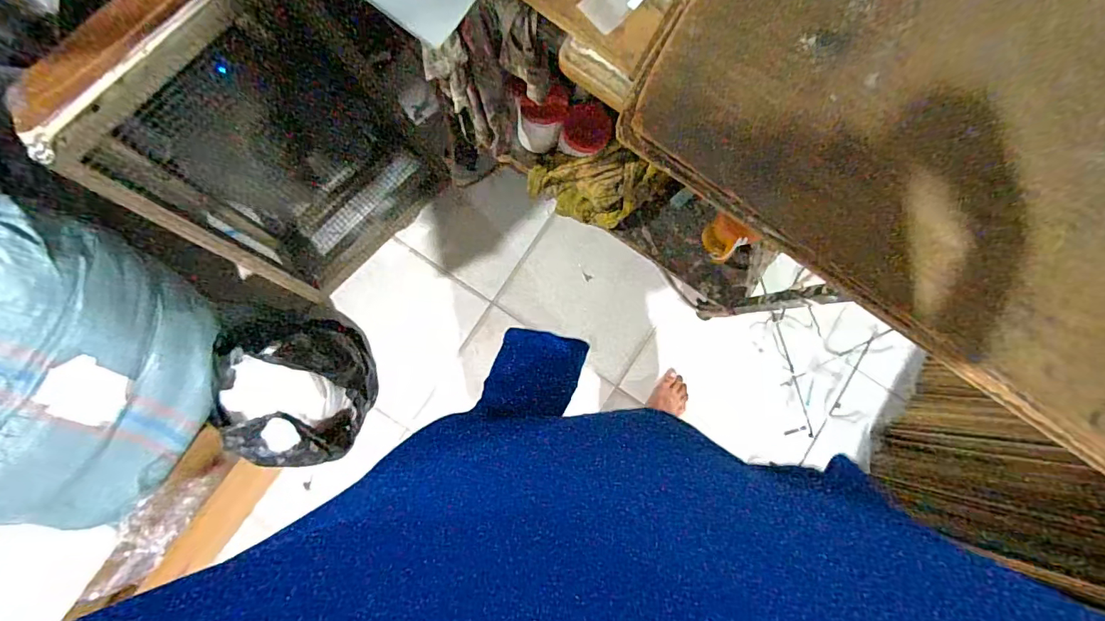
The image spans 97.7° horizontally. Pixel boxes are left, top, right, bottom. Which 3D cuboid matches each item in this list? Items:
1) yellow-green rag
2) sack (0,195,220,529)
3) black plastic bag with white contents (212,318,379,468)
[{"bbox_3d":[0.088,-0.278,1.074,0.277,0.114,0.138,21,86,0],"label":"yellow-green rag"},{"bbox_3d":[-0.896,0.126,0.867,0.341,0.378,0.574,31,86,0],"label":"sack"},{"bbox_3d":[-0.586,0.179,1.148,0.293,0.309,0.303,-1,87,-2],"label":"black plastic bag with white contents"}]

